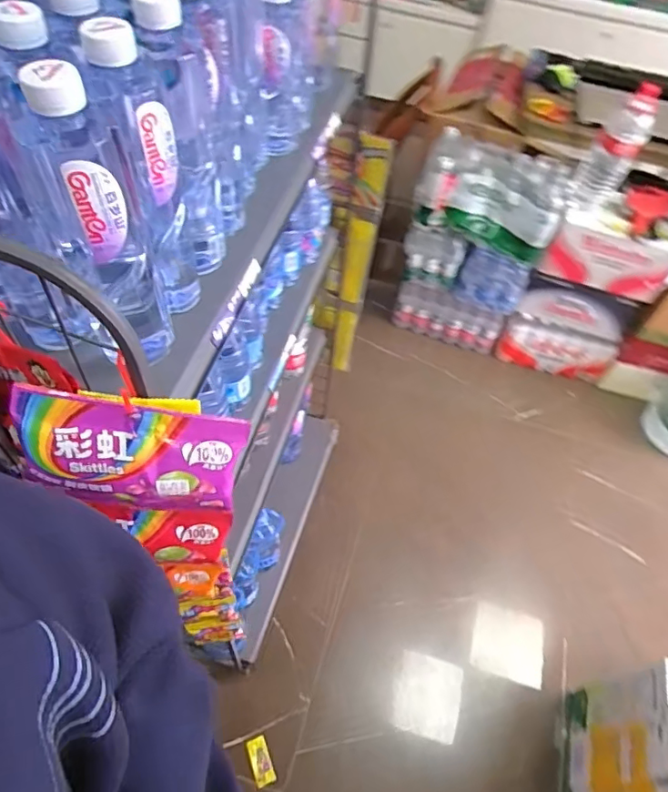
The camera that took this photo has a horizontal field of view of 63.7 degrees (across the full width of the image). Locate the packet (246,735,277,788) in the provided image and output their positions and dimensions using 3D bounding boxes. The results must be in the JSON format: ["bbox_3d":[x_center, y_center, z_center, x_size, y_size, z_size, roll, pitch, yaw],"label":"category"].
[{"bbox_3d":[-0.161,0.809,1.191,0.045,0.016,0.092,-17,58,-17],"label":"packet"}]

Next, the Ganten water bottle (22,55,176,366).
[{"bbox_3d":[-0.167,-0.117,0.399,0.061,0.238,0.068,-20,59,-19],"label":"Ganten water bottle"}]

